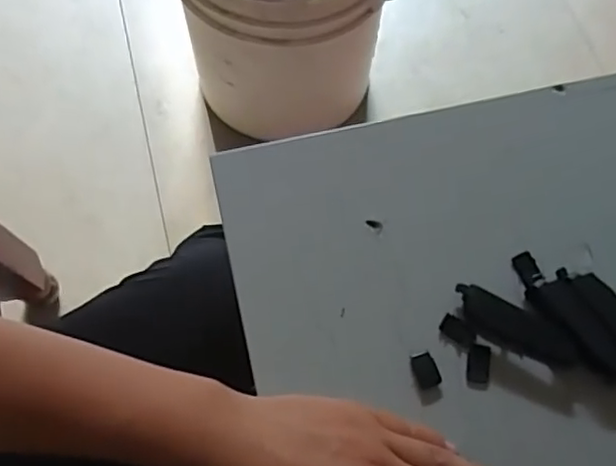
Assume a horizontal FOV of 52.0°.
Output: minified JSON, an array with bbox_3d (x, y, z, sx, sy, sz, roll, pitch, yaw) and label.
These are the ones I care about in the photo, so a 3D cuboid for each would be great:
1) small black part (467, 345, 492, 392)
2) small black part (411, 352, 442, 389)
[{"bbox_3d":[0.097,0.077,0.361,0.012,0.004,0.025,7,68,2],"label":"small black part"},{"bbox_3d":[0.067,0.078,0.359,0.012,0.006,0.020,-21,70,-9],"label":"small black part"}]

